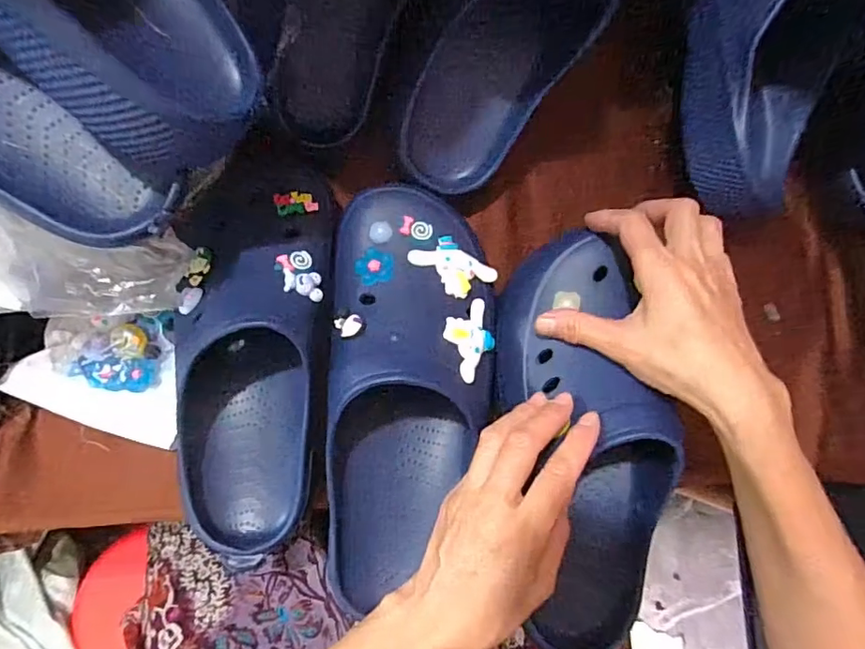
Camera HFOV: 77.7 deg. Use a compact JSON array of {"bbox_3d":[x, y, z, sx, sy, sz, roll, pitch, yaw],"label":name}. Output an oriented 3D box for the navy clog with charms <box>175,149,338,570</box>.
[{"bbox_3d":[-0.117,0.020,0.350,0.094,0.073,0.258,3,83,-5],"label":"navy clog with charms"}]

